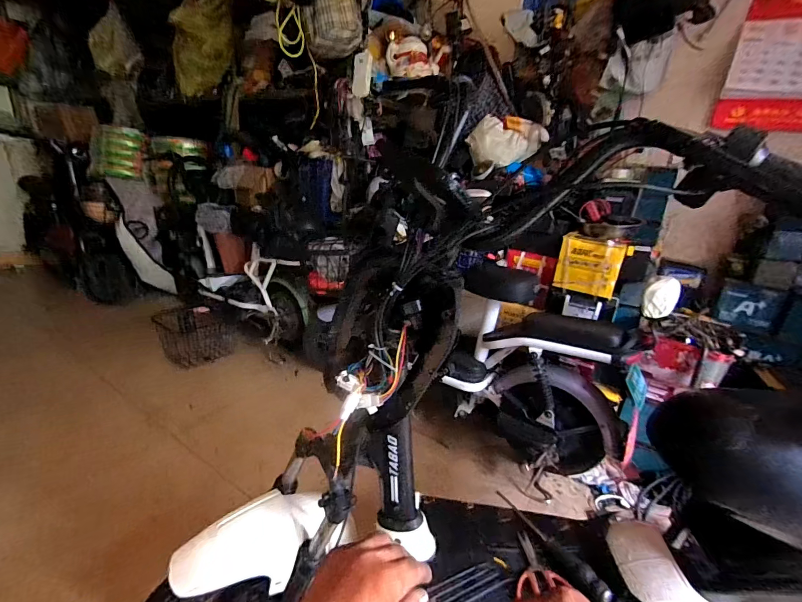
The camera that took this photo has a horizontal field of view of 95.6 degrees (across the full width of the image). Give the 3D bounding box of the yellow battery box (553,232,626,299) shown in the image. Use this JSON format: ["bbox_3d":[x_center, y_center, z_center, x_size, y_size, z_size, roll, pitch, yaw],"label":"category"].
[{"bbox_3d":[0.653,-0.122,1.263,0.088,0.182,0.189,-12,25,-40],"label":"yellow battery box"}]

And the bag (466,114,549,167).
[{"bbox_3d":[0.451,-0.677,1.550,0.340,0.184,0.103,9,19,11],"label":"bag"}]

